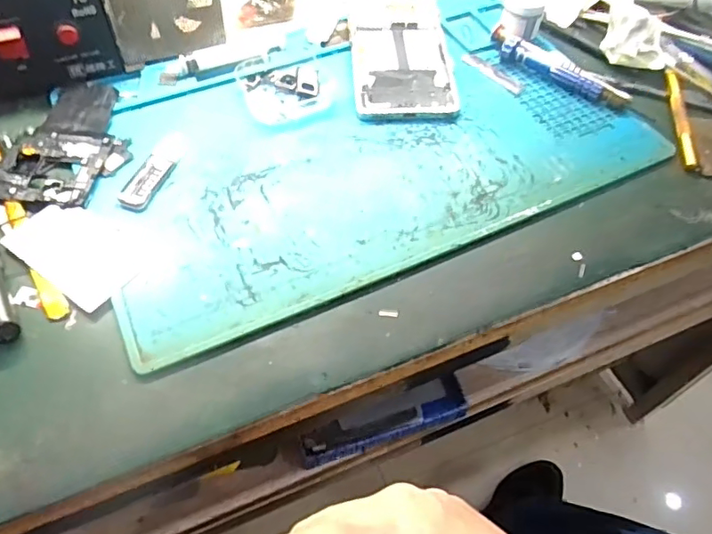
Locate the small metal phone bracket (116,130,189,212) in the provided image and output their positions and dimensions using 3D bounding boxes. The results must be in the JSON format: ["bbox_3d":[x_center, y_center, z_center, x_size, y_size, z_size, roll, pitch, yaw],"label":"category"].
[{"bbox_3d":[-0.132,-0.066,0.367,0.020,0.004,0.068,17,57,9],"label":"small metal phone bracket"}]

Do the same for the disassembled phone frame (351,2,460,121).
[{"bbox_3d":[0.034,-0.166,0.439,0.074,0.010,0.137,-2,56,-4],"label":"disassembled phone frame"}]

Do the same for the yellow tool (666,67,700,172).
[{"bbox_3d":[0.235,-0.109,0.405,0.011,0.012,0.097,8,56,3],"label":"yellow tool"}]

